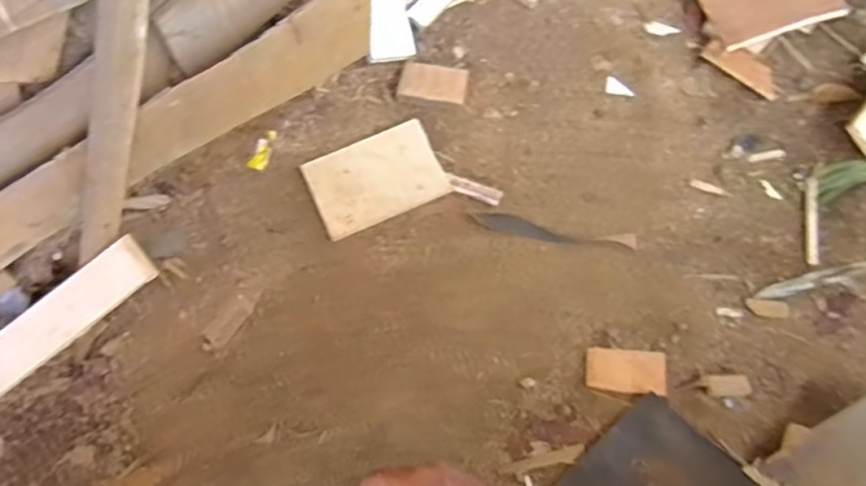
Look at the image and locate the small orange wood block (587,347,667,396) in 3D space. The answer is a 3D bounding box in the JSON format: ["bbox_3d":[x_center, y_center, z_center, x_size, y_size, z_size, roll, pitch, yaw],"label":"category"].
[{"bbox_3d":[0.232,0.154,0.771,0.090,0.013,0.050,4,66,5],"label":"small orange wood block"}]

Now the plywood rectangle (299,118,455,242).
[{"bbox_3d":[-0.079,-0.092,0.893,0.178,0.004,0.126,-24,67,-8],"label":"plywood rectangle"}]

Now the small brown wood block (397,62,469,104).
[{"bbox_3d":[0.002,-0.238,0.944,0.097,0.011,0.060,8,66,6],"label":"small brown wood block"}]

